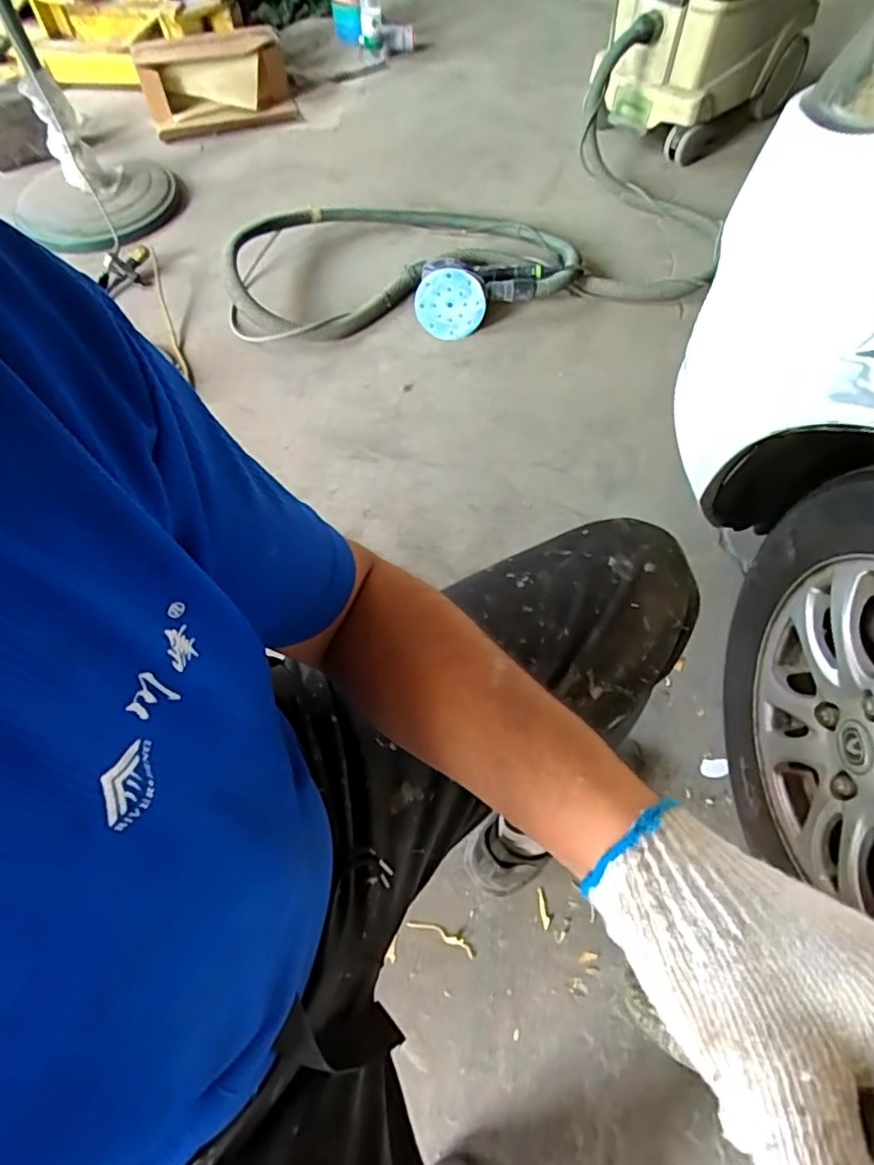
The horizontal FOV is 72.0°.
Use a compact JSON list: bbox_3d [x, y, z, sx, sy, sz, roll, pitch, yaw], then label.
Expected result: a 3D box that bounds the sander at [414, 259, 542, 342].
[{"bbox_3d":[0.078,-0.609,1.277,0.248,0.124,0.148,14,62,8],"label":"sander"}]

